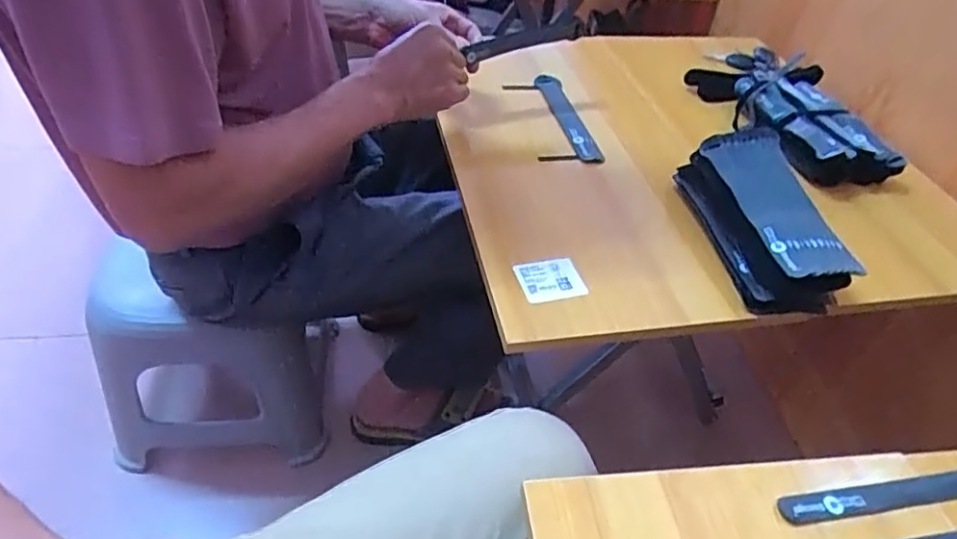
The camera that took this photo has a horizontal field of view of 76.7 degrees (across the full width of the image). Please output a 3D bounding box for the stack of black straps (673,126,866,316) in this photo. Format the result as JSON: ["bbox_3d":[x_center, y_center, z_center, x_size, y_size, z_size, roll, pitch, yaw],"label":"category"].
[{"bbox_3d":[0.287,-0.056,0.611,0.103,0.060,0.203,-2,44,-10],"label":"stack of black straps"}]

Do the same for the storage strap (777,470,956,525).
[{"bbox_3d":[0.310,0.162,0.437,0.203,0.004,0.024,-5,45,-13],"label":"storage strap"}]

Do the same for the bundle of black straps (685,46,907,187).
[{"bbox_3d":[0.422,-0.236,0.836,0.198,0.048,0.351,-6,45,-14],"label":"bundle of black straps"}]

